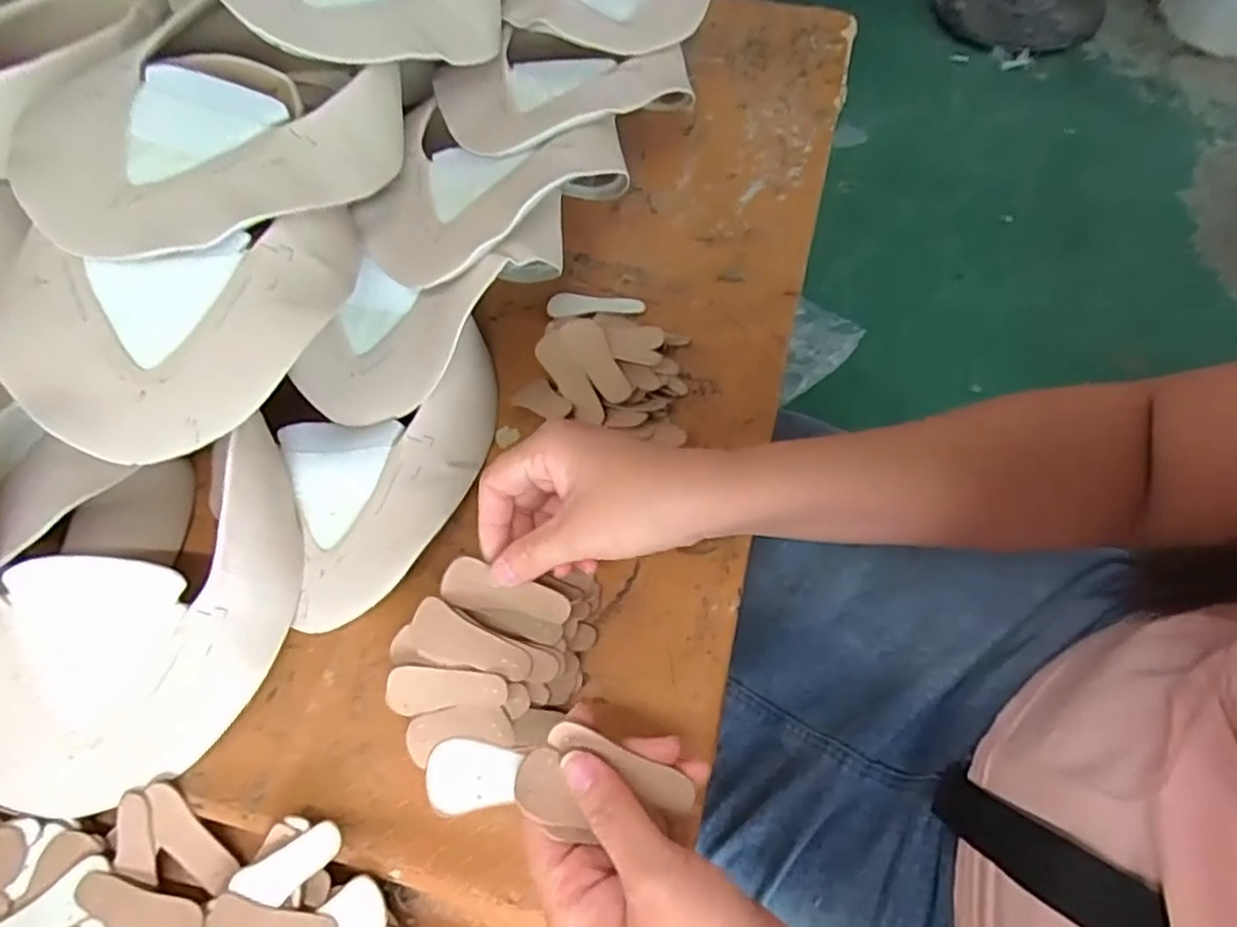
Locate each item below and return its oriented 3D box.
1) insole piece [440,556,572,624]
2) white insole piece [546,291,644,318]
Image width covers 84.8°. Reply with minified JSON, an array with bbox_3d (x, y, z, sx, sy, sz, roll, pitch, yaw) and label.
[{"bbox_3d":[-0.053,0.062,0.318,0.060,0.004,0.022,18,98,2],"label":"insole piece"},{"bbox_3d":[-0.014,-0.100,0.429,0.060,0.004,0.019,0,63,3],"label":"white insole piece"}]

